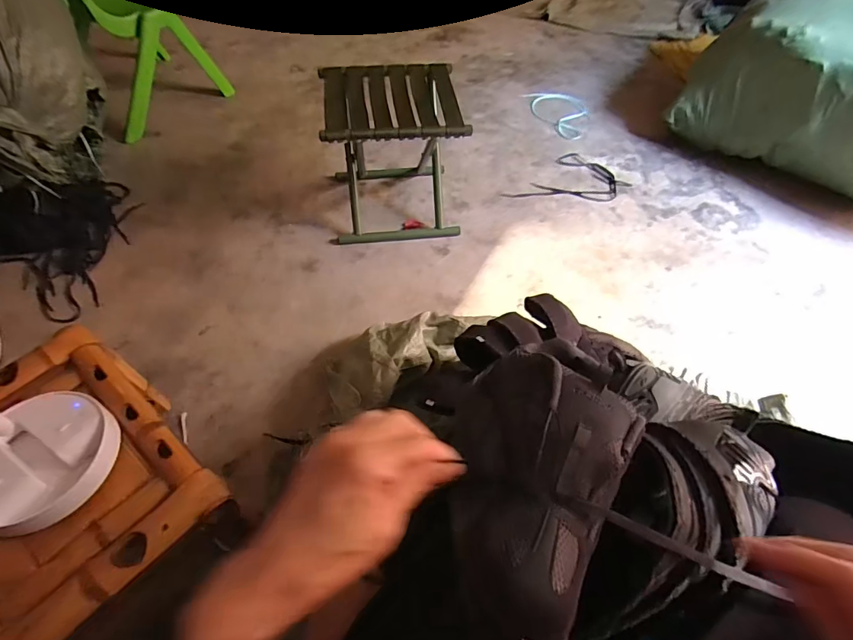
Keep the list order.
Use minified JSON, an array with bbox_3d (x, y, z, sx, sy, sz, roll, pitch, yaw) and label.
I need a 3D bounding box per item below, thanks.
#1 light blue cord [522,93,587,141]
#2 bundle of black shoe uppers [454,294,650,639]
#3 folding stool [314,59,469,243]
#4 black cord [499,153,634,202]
[{"bbox_3d":[0.409,-0.667,1.471,0.215,0.024,0.212,16,57,10],"label":"light blue cord"},{"bbox_3d":[0.093,0.096,0.376,0.147,0.070,0.290,12,54,7],"label":"bundle of black shoe uppers"},{"bbox_3d":[-0.081,-0.386,1.090,0.294,0.312,0.260,-7,56,-6],"label":"folding stool"},{"bbox_3d":[0.402,-0.370,1.279,0.298,0.014,0.211,-37,64,-23],"label":"black cord"}]

